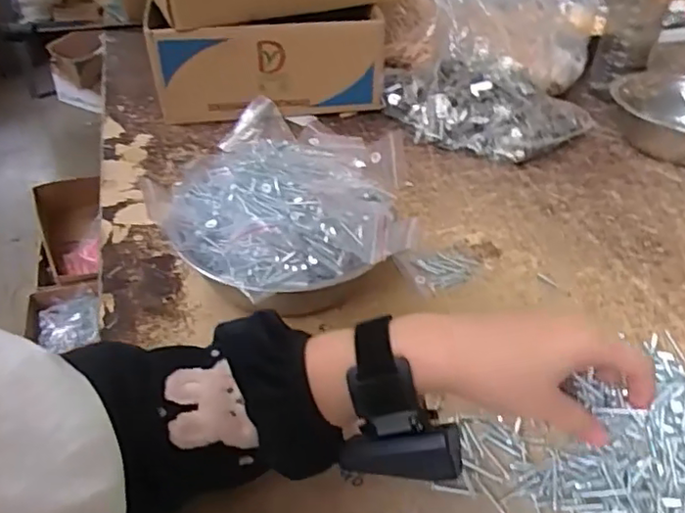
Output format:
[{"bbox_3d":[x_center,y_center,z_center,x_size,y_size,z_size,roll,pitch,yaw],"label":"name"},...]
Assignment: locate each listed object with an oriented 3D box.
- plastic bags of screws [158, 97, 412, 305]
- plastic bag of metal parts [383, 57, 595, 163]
[{"bbox_3d":[-0.049,-0.055,0.539,0.212,0.070,0.201,-3,38,-7],"label":"plastic bags of screws"},{"bbox_3d":[0.202,-0.207,0.820,0.289,0.092,0.164,5,38,4],"label":"plastic bag of metal parts"}]

